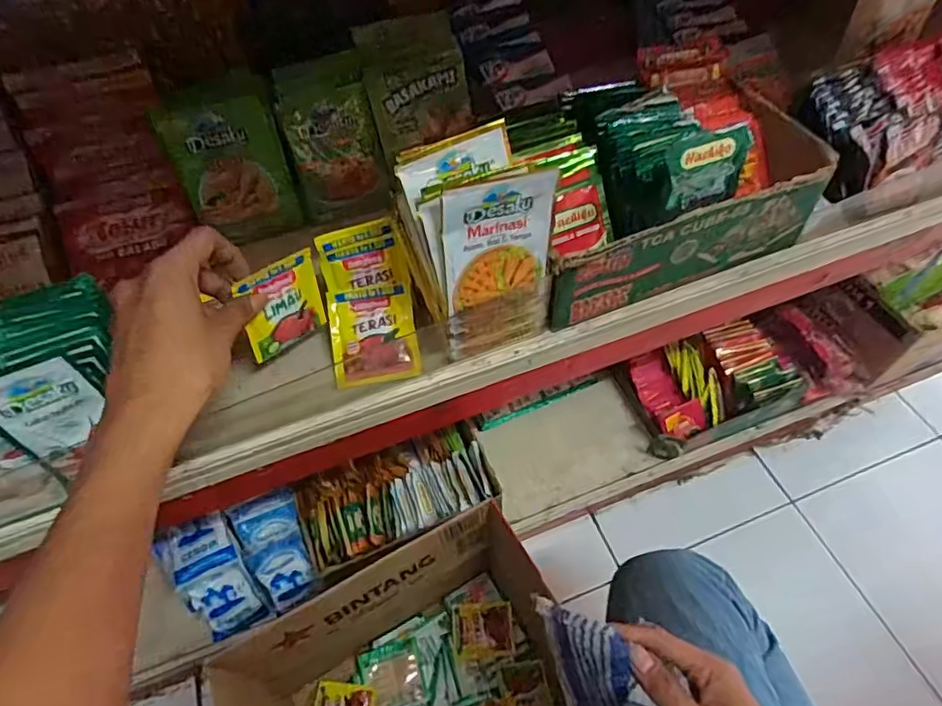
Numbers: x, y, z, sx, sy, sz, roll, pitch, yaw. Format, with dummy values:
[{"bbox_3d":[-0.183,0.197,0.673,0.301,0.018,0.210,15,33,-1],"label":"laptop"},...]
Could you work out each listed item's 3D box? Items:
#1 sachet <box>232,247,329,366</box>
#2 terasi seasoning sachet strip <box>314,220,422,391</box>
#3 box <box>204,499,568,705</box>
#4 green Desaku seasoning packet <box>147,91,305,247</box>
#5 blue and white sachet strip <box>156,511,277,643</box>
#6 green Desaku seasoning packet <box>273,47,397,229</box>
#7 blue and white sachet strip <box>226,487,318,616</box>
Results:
[{"bbox_3d":[-0.143,-0.035,0.442,0.007,0.071,0.068,26,50,36],"label":"sachet"},{"bbox_3d":[-0.084,-0.041,0.470,0.070,0.032,0.128,-8,81,-3],"label":"terasi seasoning sachet strip"},{"bbox_3d":[-0.056,0.400,0.643,0.317,0.273,0.272,-26,58,-16],"label":"box"},{"bbox_3d":[-0.213,-0.164,0.524,0.094,0.122,0.020,-22,31,-20],"label":"green Desaku seasoning packet"},{"bbox_3d":[-0.338,0.296,0.746,0.098,0.058,0.153,-26,99,-15],"label":"blue and white sachet strip"},{"bbox_3d":[-0.134,-0.209,0.567,0.084,0.146,0.013,-17,23,-12],"label":"green Desaku seasoning packet"},{"bbox_3d":[-0.253,0.256,0.762,0.082,0.020,0.146,-28,74,-11],"label":"blue and white sachet strip"}]

